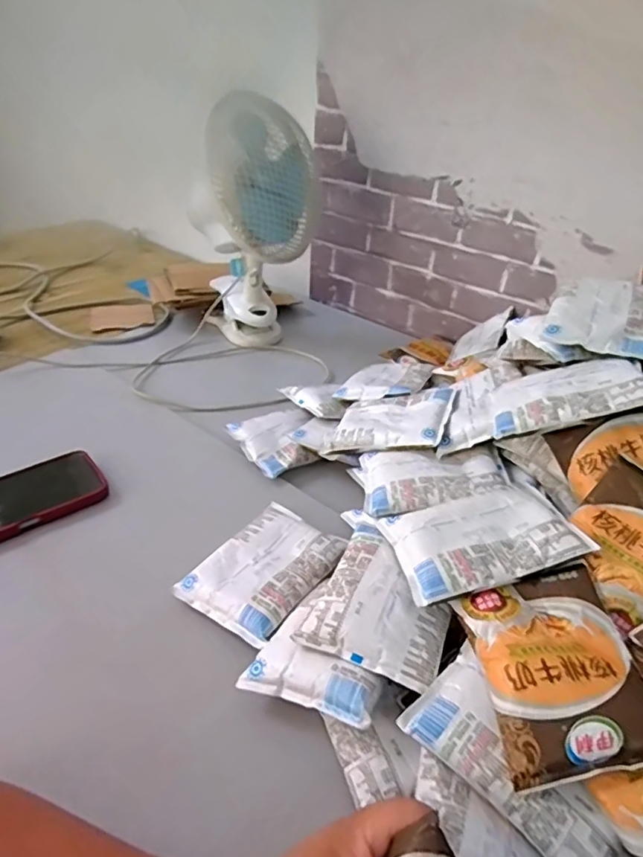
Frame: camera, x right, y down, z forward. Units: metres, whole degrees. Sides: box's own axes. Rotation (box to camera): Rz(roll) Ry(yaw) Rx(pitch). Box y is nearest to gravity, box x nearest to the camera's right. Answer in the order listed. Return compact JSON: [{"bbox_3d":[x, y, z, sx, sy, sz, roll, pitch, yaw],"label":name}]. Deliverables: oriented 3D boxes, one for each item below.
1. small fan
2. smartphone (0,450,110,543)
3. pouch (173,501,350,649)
[{"bbox_3d":[-0.089,-0.288,0.818,0.158,0.313,0.195,2,35,-1],"label":"small fan"},{"bbox_3d":[-0.300,0.072,0.535,0.166,0.020,0.086,-22,42,-31],"label":"smartphone"},{"bbox_3d":[-0.046,0.121,0.473,0.093,0.031,0.122,25,41,28],"label":"pouch"}]

